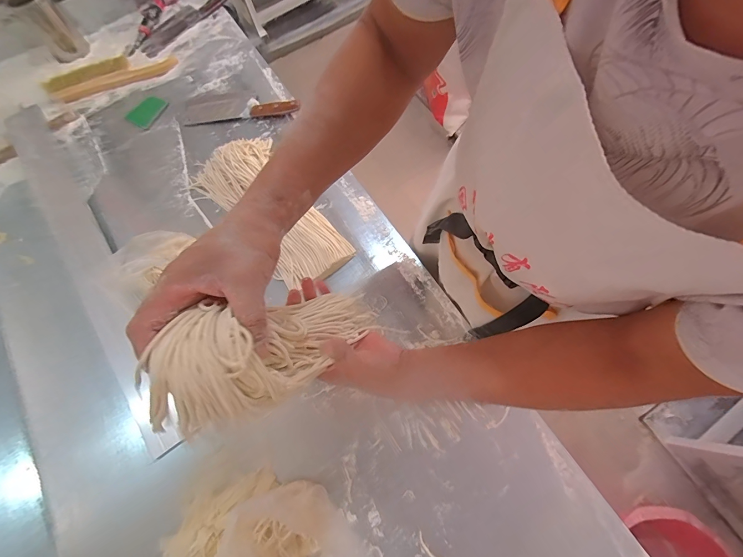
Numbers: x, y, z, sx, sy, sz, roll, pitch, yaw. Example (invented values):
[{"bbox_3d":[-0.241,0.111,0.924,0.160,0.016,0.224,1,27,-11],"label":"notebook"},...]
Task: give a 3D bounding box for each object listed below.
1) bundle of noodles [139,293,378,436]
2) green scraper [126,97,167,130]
[{"bbox_3d":[-0.083,0.066,0.354,0.084,0.273,0.069,39,106,16],"label":"bundle of noodles"},{"bbox_3d":[-0.594,-0.442,0.902,0.069,0.007,0.095,28,75,9],"label":"green scraper"}]

